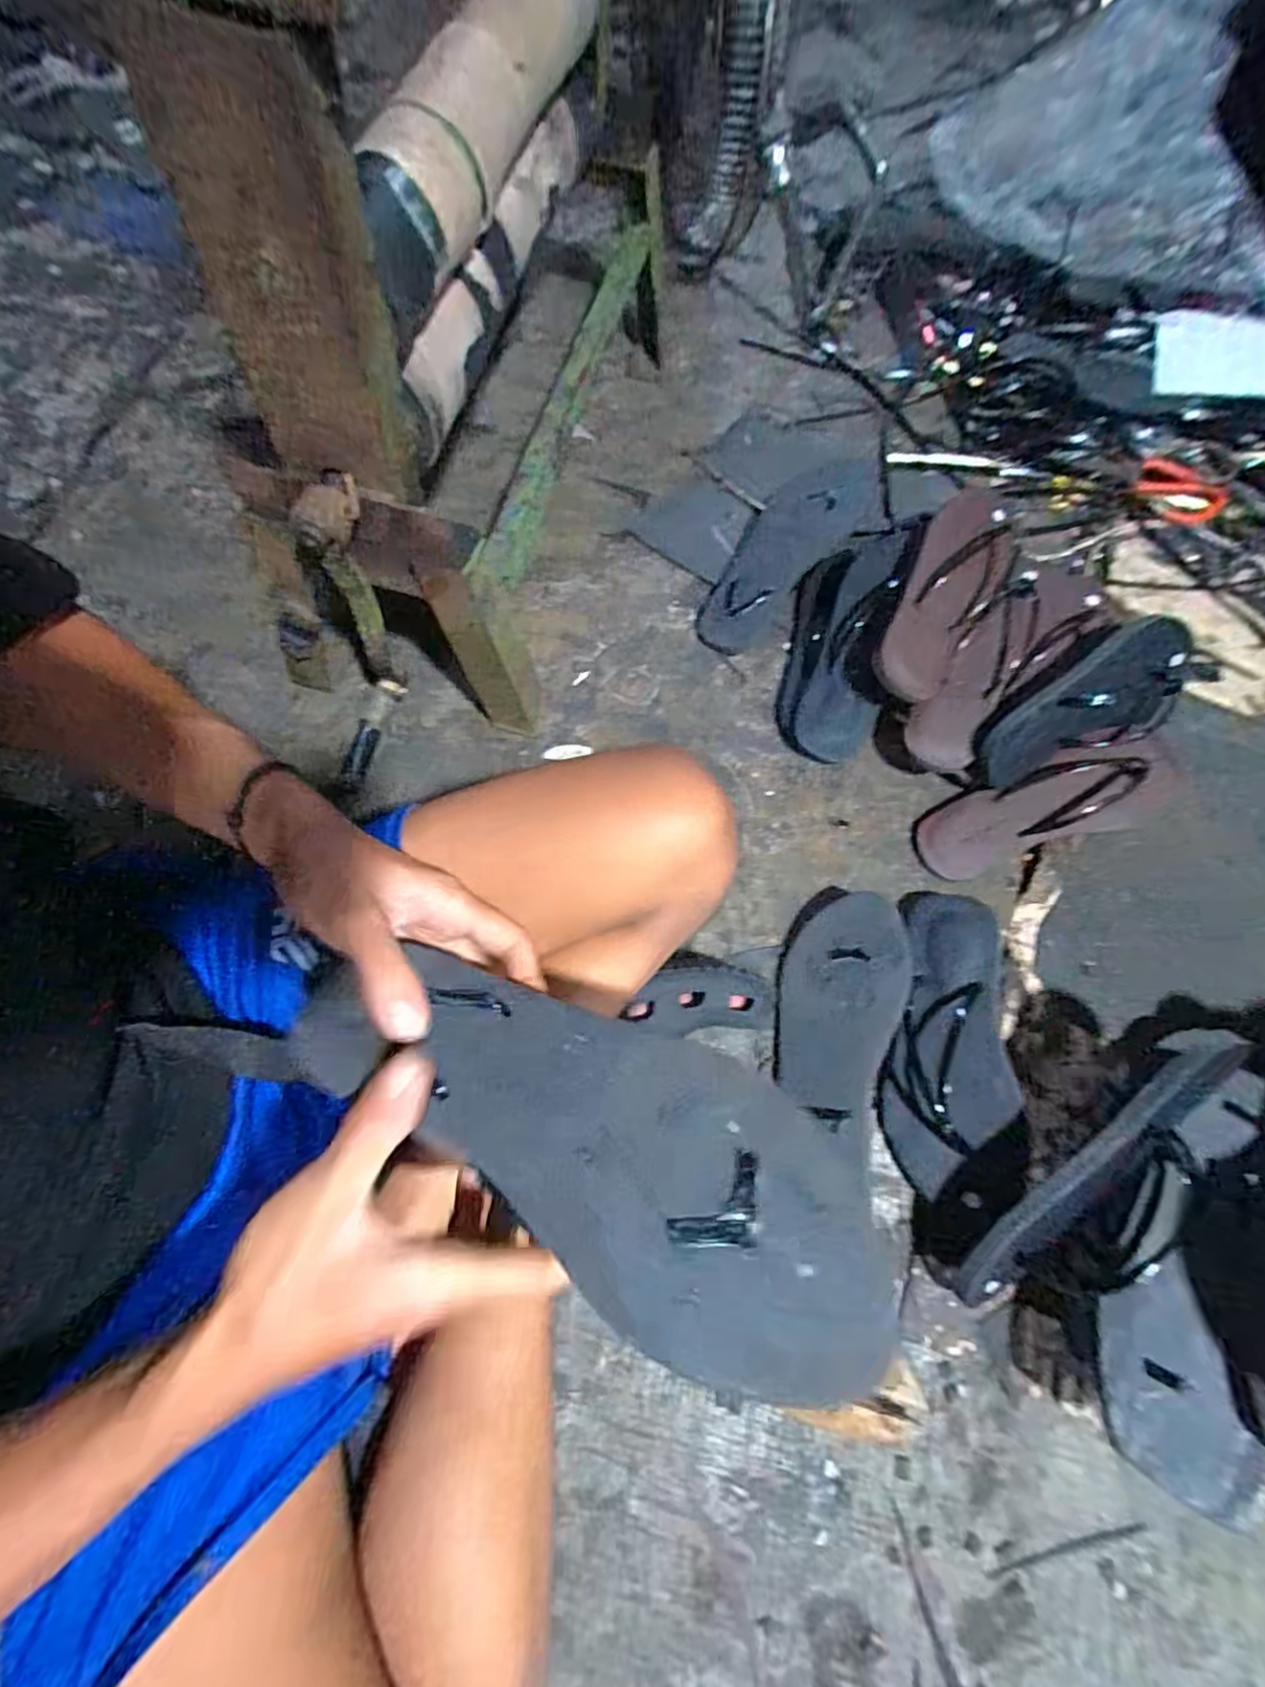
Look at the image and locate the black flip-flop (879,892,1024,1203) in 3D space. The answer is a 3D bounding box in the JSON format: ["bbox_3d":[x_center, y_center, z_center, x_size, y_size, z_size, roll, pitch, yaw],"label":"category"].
[{"bbox_3d":[0.259,0.156,0.545,0.095,0.034,0.239,7,69,1],"label":"black flip-flop"}]

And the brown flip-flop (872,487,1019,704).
[{"bbox_3d":[0.303,-0.248,0.622,0.088,0.051,0.241,26,69,9],"label":"brown flip-flop"}]

